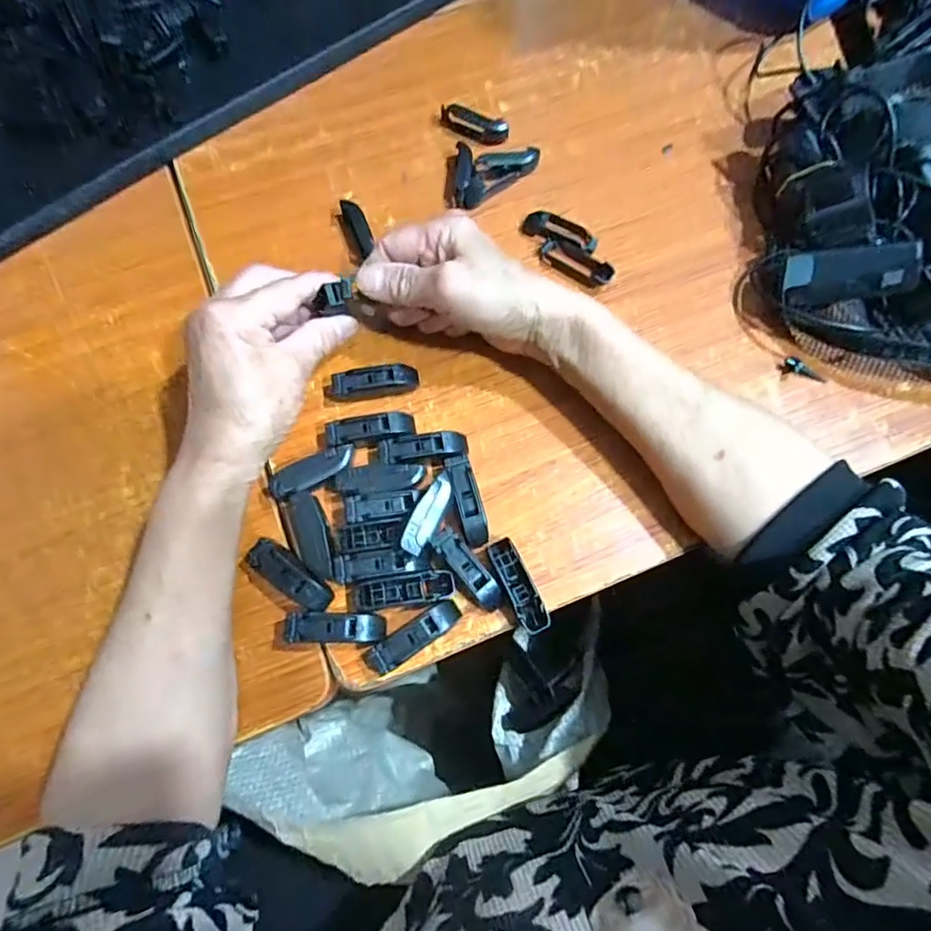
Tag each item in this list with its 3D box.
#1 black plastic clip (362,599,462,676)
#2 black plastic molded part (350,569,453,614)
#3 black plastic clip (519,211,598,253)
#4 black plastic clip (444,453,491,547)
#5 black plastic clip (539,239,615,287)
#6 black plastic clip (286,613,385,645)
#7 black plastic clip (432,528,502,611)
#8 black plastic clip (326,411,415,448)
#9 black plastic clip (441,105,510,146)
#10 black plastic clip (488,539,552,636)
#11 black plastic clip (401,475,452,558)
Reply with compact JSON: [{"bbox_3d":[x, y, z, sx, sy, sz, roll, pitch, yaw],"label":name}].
[{"bbox_3d":[-0.029,0.097,0.308,0.057,0.015,0.017,-34,75,-10],"label":"black plastic clip"},{"bbox_3d":[-0.038,0.073,0.314,0.063,0.012,0.017,-9,72,-3],"label":"black plastic molded part"},{"bbox_3d":[0.069,-0.173,0.398,0.057,0.009,0.017,20,73,7],"label":"black plastic clip"},{"bbox_3d":[0.002,0.021,0.330,0.016,0.018,0.057,-17,73,-5],"label":"black plastic clip"},{"bbox_3d":[0.080,-0.147,0.392,0.055,0.009,0.017,31,75,10],"label":"black plastic clip"},{"bbox_3d":[-0.073,0.094,0.310,0.055,0.019,0.017,1,72,0],"label":"black plastic clip"},{"bbox_3d":[0.002,0.062,0.318,0.016,0.016,0.052,-39,76,-12],"label":"black plastic clip"},{"bbox_3d":[-0.060,-0.022,0.346,0.054,0.017,0.016,-11,72,-4],"label":"black plastic clip"},{"bbox_3d":[0.006,-0.270,0.430,0.056,0.015,0.014,22,73,7],"label":"black plastic clip"},{"bbox_3d":[0.031,0.071,0.317,0.017,0.015,0.055,-23,73,-7],"label":"black plastic clip"},{"bbox_3d":[-0.023,0.027,0.309,0.015,0.009,0.050,20,73,6],"label":"black plastic clip"}]

